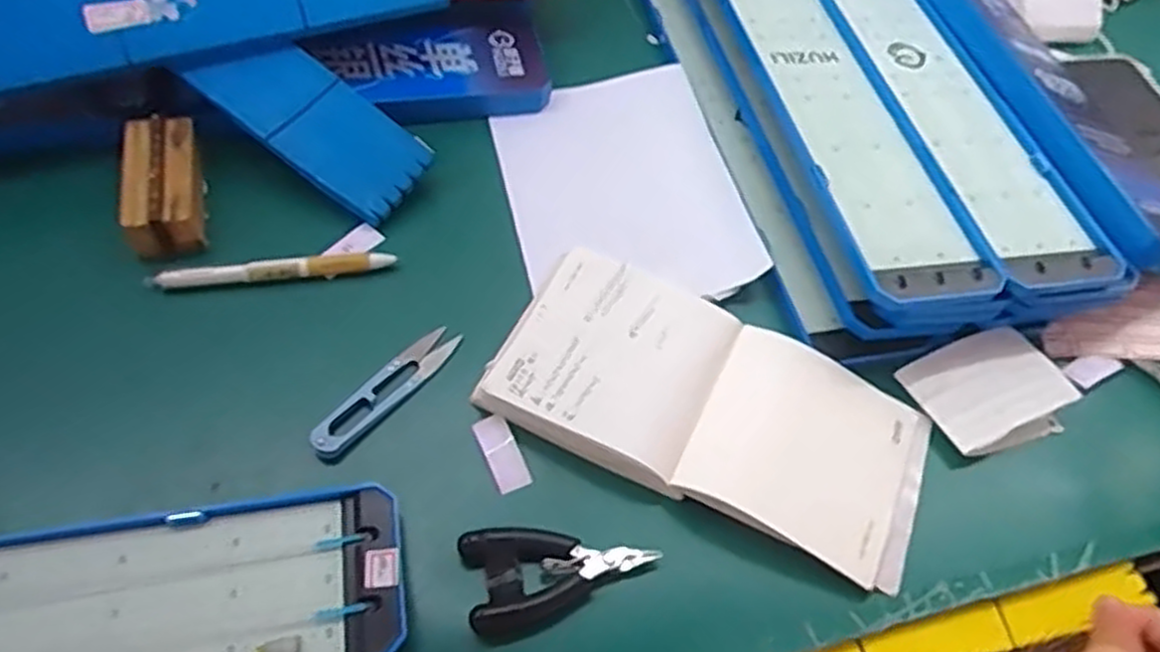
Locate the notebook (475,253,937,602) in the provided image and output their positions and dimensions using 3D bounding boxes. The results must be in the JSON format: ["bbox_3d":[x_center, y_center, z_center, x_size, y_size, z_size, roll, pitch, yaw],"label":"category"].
[{"bbox_3d":[0.076,0.042,0.449,0.244,0.017,0.123,23,59,12],"label":"notebook"}]

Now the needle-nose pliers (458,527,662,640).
[{"bbox_3d":[-0.010,0.120,0.392,0.091,0.022,0.052,-10,58,-9],"label":"needle-nose pliers"}]

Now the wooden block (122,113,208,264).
[{"bbox_3d":[-0.259,-0.092,0.491,0.047,0.038,0.091,-7,56,-8],"label":"wooden block"}]

